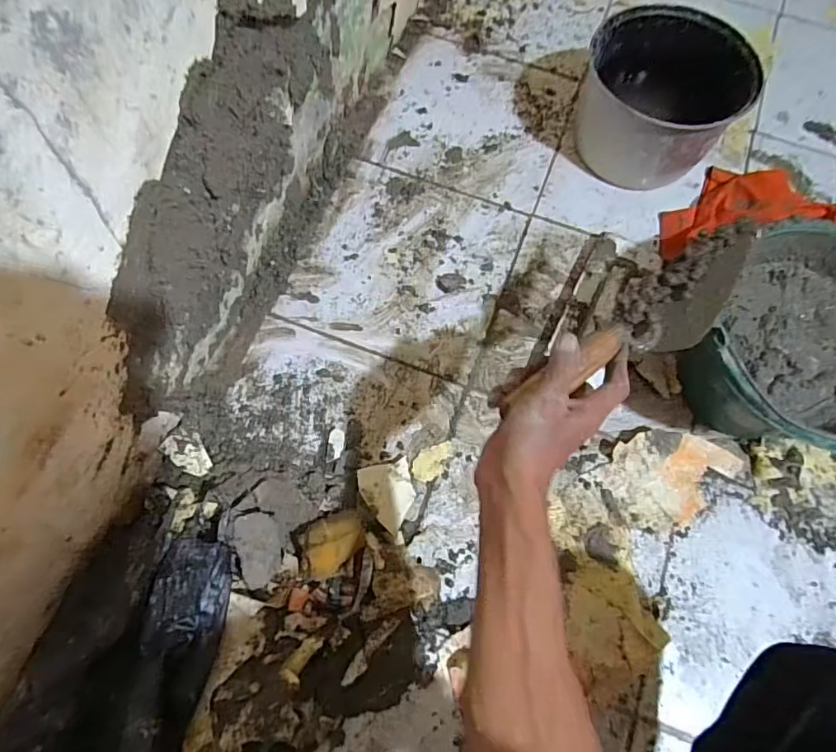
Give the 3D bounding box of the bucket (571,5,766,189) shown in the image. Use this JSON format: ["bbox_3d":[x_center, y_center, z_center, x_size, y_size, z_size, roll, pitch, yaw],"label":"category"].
[{"bbox_3d":[0.350,-0.408,0.769,0.223,0.153,0.212,1,71,-2],"label":"bucket"}]

